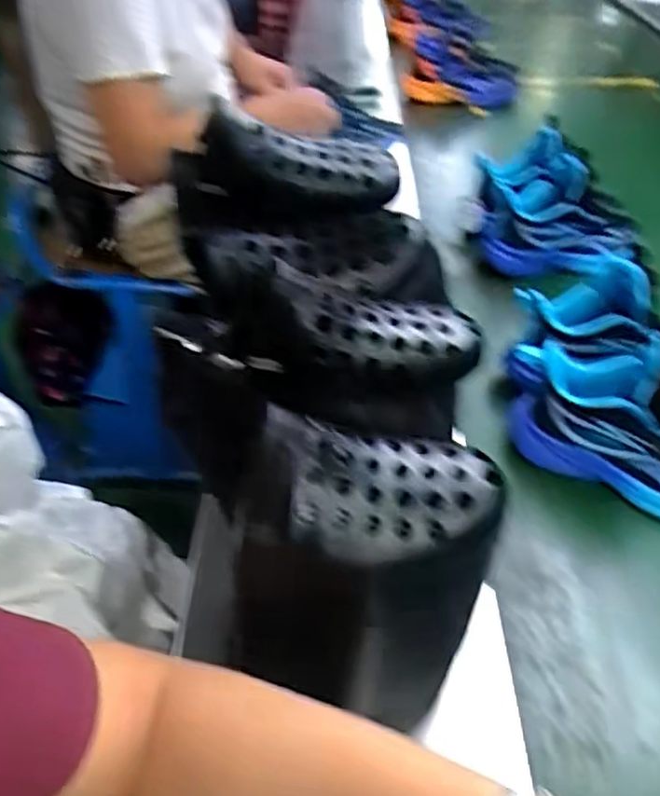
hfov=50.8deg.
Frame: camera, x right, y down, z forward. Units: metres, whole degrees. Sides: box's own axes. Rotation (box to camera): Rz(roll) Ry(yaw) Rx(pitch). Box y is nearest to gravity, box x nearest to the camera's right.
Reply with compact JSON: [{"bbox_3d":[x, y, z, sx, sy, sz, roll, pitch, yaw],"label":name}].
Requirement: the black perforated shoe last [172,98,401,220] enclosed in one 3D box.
[{"bbox_3d":[-0.028,-0.163,0.480,0.149,0.059,0.052,-2,41,-3],"label":"black perforated shoe last"}]

